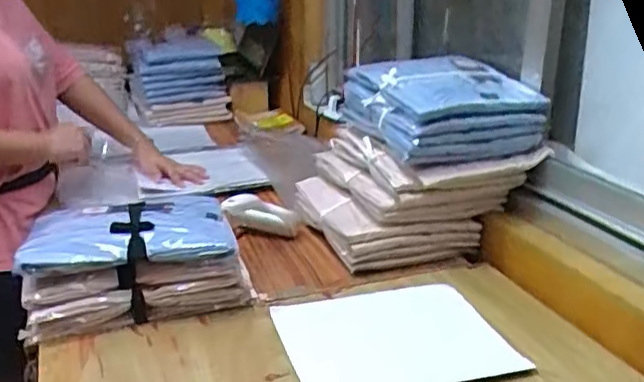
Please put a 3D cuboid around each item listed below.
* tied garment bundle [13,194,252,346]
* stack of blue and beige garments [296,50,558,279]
[{"bbox_3d":[-0.241,0.083,0.819,0.256,0.104,0.196,-5,21,-18],"label":"tied garment bundle"},{"bbox_3d":[0.142,-0.056,1.004,0.293,0.267,0.270,-4,21,-17],"label":"stack of blue and beige garments"}]

